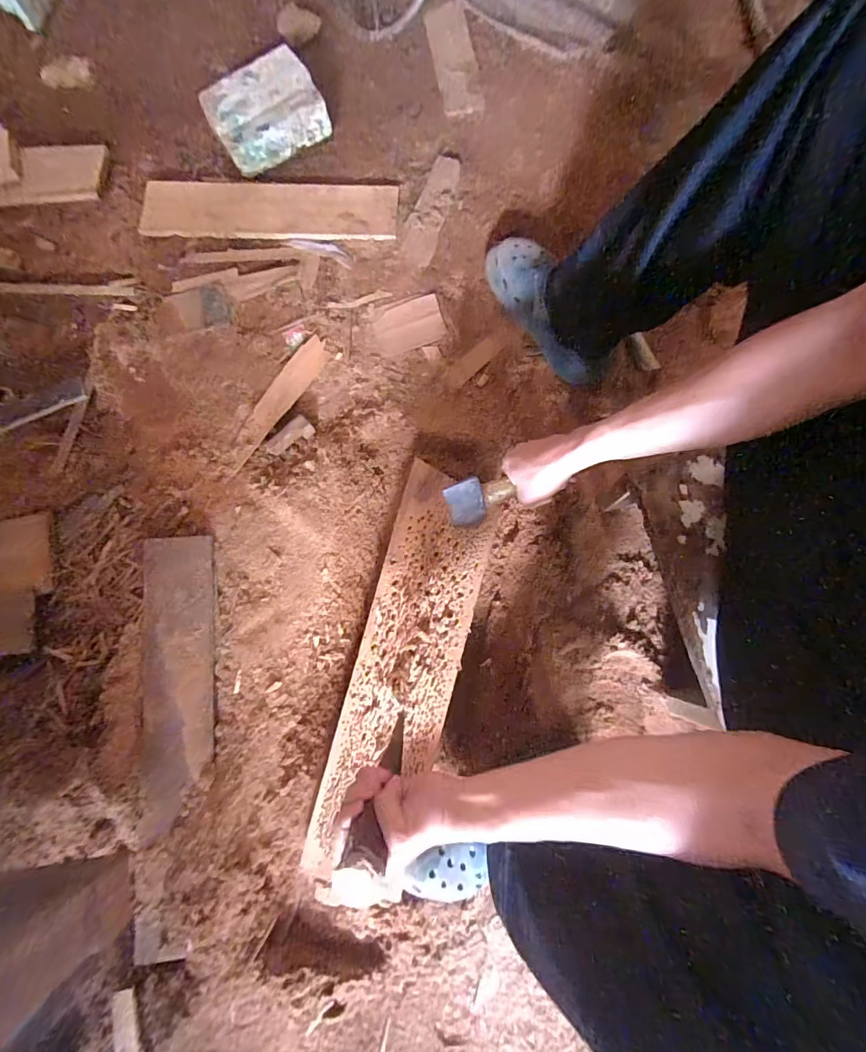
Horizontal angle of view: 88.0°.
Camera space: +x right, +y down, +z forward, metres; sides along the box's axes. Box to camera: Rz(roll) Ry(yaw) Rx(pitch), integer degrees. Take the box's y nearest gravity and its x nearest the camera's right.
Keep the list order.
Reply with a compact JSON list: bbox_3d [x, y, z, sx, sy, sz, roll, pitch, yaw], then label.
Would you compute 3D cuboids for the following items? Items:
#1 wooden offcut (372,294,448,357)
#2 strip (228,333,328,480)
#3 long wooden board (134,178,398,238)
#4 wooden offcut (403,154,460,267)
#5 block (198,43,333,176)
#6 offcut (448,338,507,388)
[{"bbox_3d":[-0.037,-0.313,0.698,0.107,0.005,0.083,-16,80,-4],"label":"wooden offcut"},{"bbox_3d":[-0.236,-0.186,0.670,0.054,0.004,0.235,33,80,5],"label":"strip"},{"bbox_3d":[-0.261,-0.516,0.719,0.404,0.011,0.112,2,79,0],"label":"long wooden board"},{"bbox_3d":[-0.001,-0.523,0.733,0.054,0.009,0.208,17,79,2],"label":"wooden offcut"},{"bbox_3d":[-0.267,-0.660,0.715,0.168,0.068,0.124,-33,81,-7],"label":"block"},{"bbox_3d":[0.064,-0.255,0.697,0.116,0.010,0.031,-44,83,-8],"label":"offcut"}]

